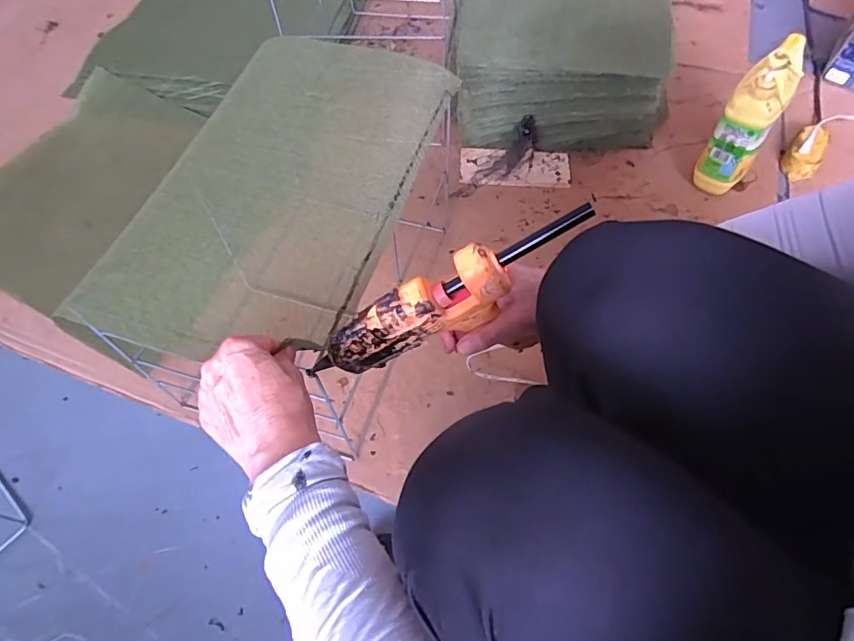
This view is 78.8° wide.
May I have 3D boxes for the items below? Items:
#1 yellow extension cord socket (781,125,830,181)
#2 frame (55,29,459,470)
[{"bbox_3d":[0.677,-0.298,0.932,0.058,0.063,0.092,26,65,14],"label":"yellow extension cord socket"},{"bbox_3d":[-0.156,-0.095,0.700,0.263,0.296,0.440,16,63,9],"label":"frame"}]

